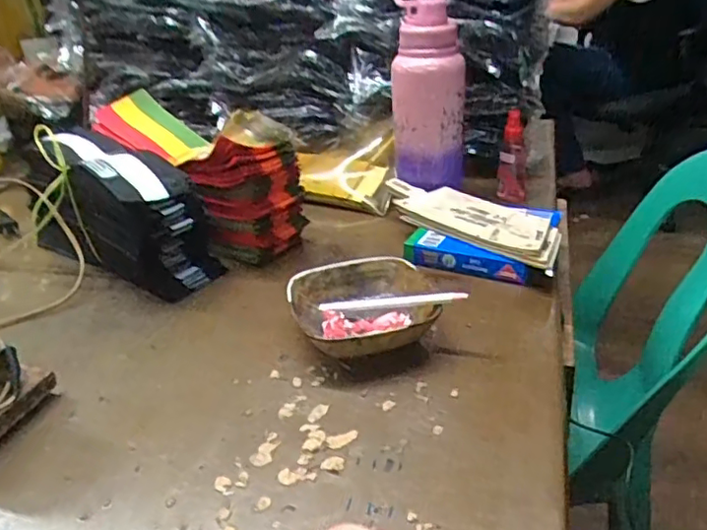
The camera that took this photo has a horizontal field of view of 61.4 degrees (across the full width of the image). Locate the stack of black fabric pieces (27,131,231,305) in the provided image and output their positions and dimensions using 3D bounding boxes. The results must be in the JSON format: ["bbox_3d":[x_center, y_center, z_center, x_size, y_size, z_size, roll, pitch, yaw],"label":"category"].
[{"bbox_3d":[-0.268,-0.063,0.688,0.242,0.140,0.096,19,36,36],"label":"stack of black fabric pieces"}]

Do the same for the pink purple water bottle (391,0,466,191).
[{"bbox_3d":[0.094,-0.212,0.745,0.088,0.231,0.085,1,29,10],"label":"pink purple water bottle"}]

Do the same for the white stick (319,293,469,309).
[{"bbox_3d":[0.033,0.033,0.544,0.147,0.009,0.008,-7,24,31],"label":"white stick"}]

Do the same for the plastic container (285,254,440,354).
[{"bbox_3d":[0.011,0.044,0.553,0.133,0.046,0.125,-3,29,2],"label":"plastic container"}]

